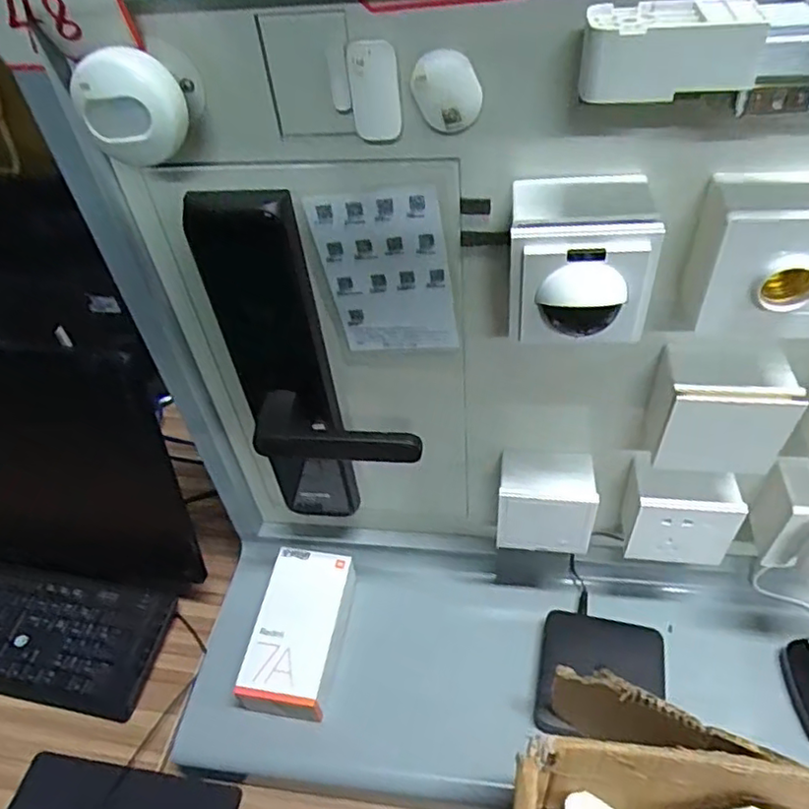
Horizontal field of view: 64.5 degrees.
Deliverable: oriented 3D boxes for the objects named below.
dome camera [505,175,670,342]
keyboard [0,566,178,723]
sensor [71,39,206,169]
[{"bbox_3d":[0.111,-0.093,0.409,0.086,0.085,0.073,2,46,9],"label":"dome camera"},{"bbox_3d":[-0.532,0.256,0.782,0.484,0.029,0.148,6,47,13],"label":"keyboard"},{"bbox_3d":[-0.160,-0.182,0.384,0.061,0.061,0.066,-1,46,6],"label":"sensor"}]

